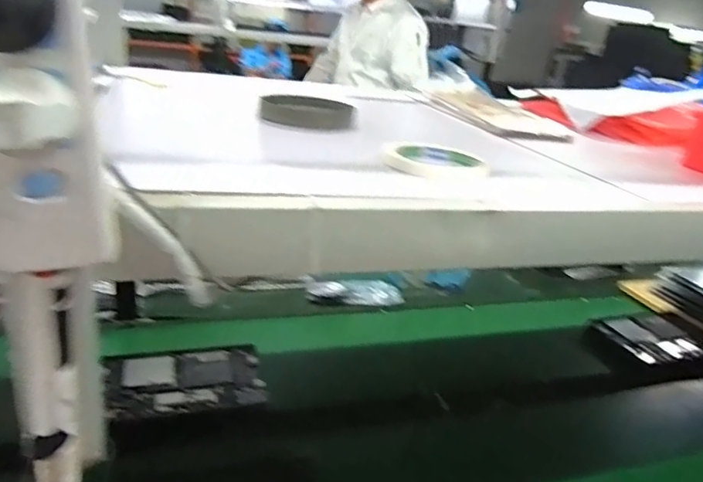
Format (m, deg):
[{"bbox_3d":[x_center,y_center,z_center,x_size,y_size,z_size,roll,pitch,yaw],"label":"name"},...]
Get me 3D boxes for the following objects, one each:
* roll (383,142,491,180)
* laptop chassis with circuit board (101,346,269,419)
[{"bbox_3d":[0.079,-0.076,0.521,0.095,0.009,0.103,5,22,-3],"label":"roll"},{"bbox_3d":[-0.262,0.220,0.873,0.239,0.023,0.170,0,23,-16],"label":"laptop chassis with circuit board"}]

